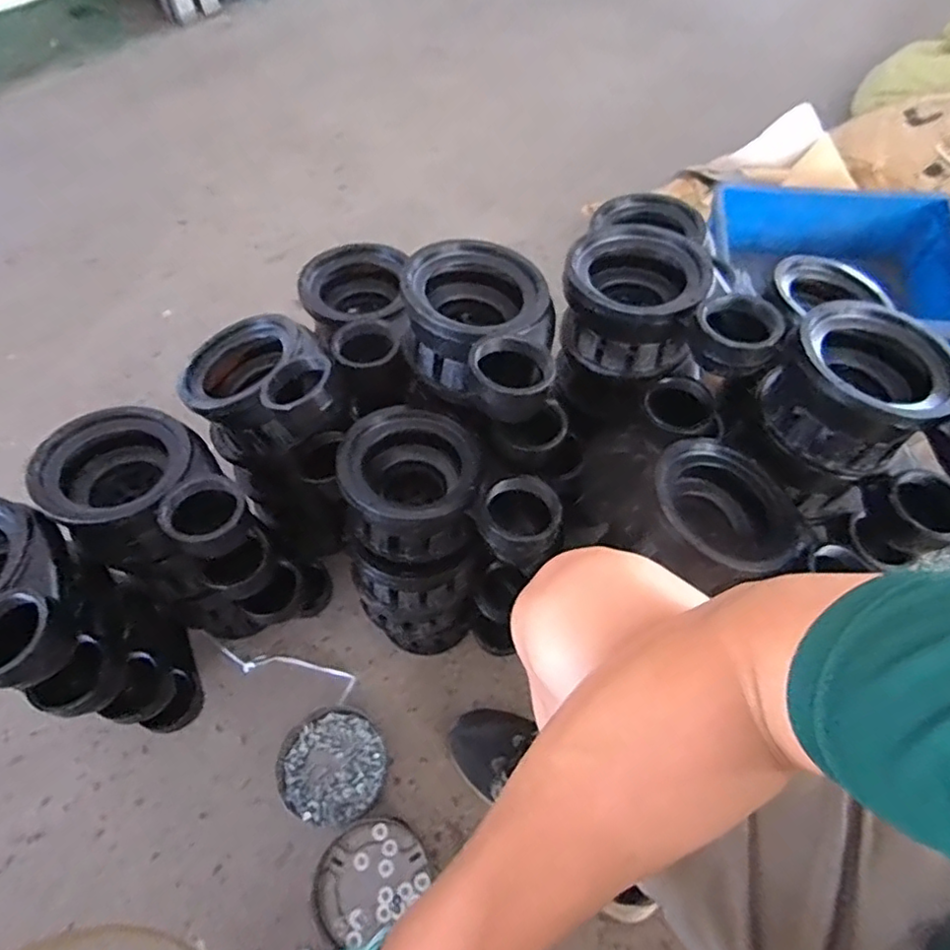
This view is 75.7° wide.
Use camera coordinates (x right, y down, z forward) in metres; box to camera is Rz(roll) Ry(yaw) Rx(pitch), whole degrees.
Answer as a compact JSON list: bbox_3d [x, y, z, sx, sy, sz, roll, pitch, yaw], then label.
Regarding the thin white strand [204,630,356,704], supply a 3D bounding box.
[{"bbox_3d":[-0.277,0.264,0.848,0.226,0.016,0.037,14,59,10],"label":"thin white strand"}]

